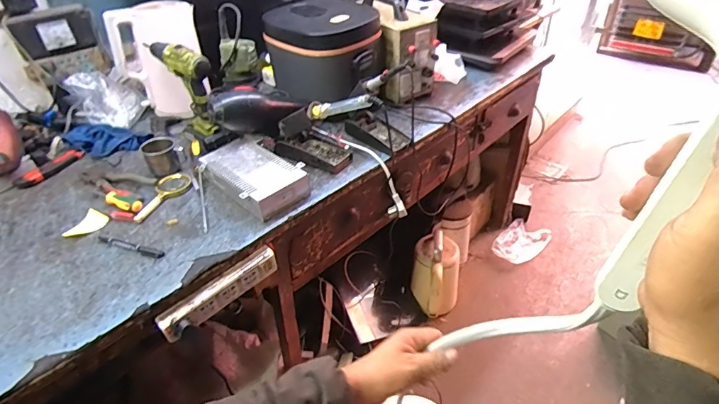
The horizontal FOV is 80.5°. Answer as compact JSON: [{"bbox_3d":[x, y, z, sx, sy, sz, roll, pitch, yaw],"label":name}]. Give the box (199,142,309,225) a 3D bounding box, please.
[{"bbox_3d":[-0.221,-0.056,0.867,0.226,0.056,0.133,28,47,33],"label":"box"}]

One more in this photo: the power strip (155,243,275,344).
[{"bbox_3d":[-0.234,0.152,0.722,0.026,0.048,0.212,29,48,34],"label":"power strip"}]

